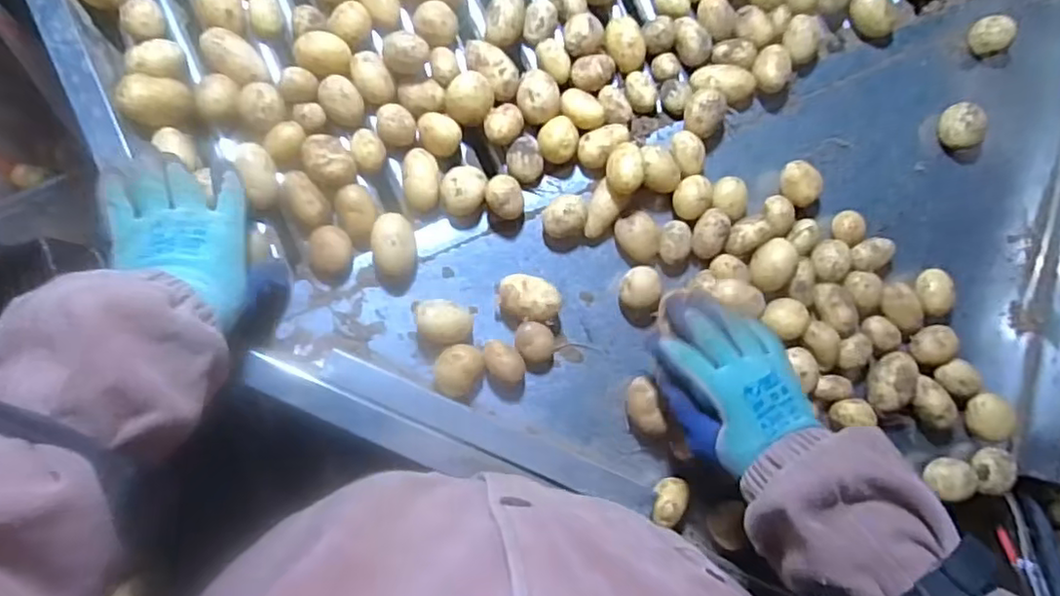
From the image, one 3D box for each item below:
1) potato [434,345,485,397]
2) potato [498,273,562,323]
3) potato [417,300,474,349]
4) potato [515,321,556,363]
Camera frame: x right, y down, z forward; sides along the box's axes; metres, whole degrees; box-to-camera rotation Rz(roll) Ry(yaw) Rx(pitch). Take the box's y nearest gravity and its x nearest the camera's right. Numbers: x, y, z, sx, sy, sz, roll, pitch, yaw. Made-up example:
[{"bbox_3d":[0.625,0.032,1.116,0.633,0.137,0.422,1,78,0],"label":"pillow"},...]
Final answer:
[{"bbox_3d":[-0.058,0.060,0.524,0.037,0.039,0.041,19,80,-4],"label":"potato"},{"bbox_3d":[-0.001,0.001,0.540,0.051,0.034,0.037,13,81,-5],"label":"potato"},{"bbox_3d":[-0.070,0.021,0.525,0.044,0.039,0.039,-12,84,-9],"label":"potato"},{"bbox_3d":[0.004,0.038,0.544,0.034,0.026,0.032,1,82,-7],"label":"potato"}]

